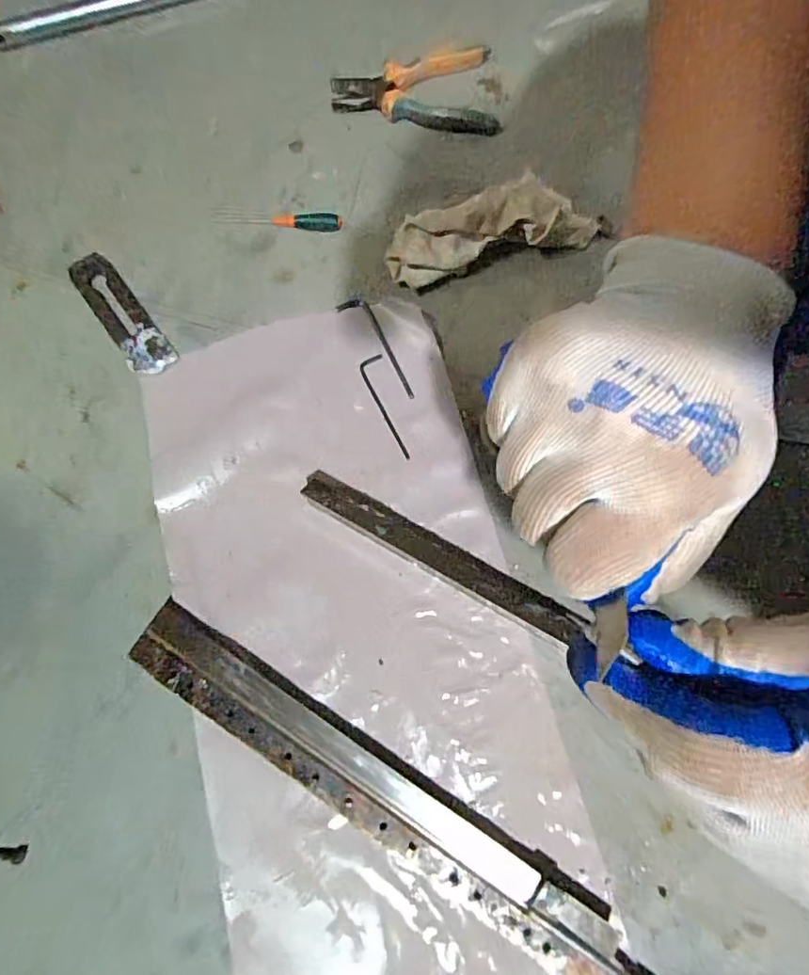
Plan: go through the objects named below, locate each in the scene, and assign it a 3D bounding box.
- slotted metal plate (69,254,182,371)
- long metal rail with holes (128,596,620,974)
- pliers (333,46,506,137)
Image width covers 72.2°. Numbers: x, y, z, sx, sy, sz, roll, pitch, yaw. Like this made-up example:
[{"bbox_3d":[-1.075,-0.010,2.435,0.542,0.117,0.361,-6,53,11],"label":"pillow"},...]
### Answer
[{"bbox_3d":[-0.292,-0.178,0.572,0.044,0.007,0.160,-37,78,-10],"label":"slotted metal plate"},{"bbox_3d":[-0.034,0.238,0.457,0.444,0.022,0.060,31,77,9],"label":"long metal rail with holes"},{"bbox_3d":[0.013,-0.443,0.633,0.187,0.024,0.109,-9,74,-2],"label":"pliers"}]

